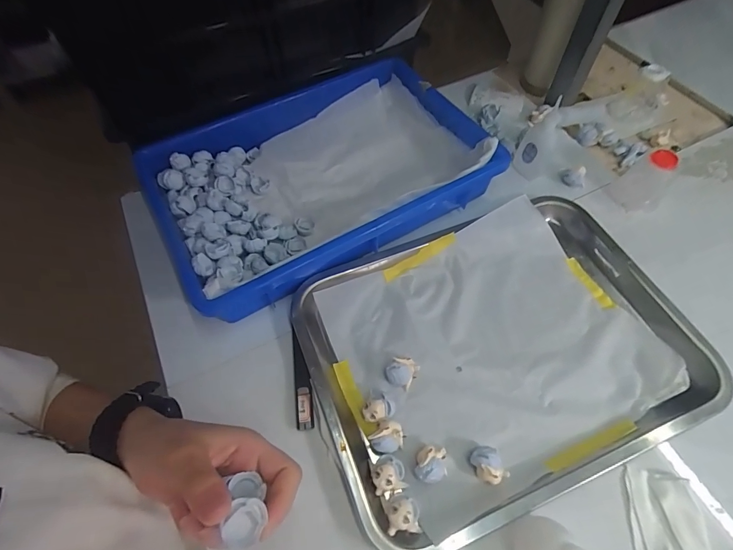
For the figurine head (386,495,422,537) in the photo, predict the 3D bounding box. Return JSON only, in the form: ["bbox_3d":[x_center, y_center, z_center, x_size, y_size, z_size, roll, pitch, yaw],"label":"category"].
[{"bbox_3d":[0.028,0.184,0.296,0.025,0.022,0.025,-6,57,-2],"label":"figurine head"}]

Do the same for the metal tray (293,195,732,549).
[{"bbox_3d":[0.126,0.062,0.370,0.346,0.024,0.255,-20,59,-11],"label":"metal tray"}]

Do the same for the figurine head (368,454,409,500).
[{"bbox_3d":[0.017,0.161,0.310,0.026,0.023,0.027,-13,58,-7],"label":"figurine head"}]

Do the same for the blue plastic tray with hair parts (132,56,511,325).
[{"bbox_3d":[-0.051,-0.120,0.462,0.370,0.060,0.251,-29,61,-16],"label":"blue plastic tray with hair parts"}]

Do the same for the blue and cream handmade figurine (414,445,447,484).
[{"bbox_3d":[0.052,0.155,0.315,0.024,0.024,0.026,-1,57,1],"label":"blue and cream handmade figurine"}]

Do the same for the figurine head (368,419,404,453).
[{"bbox_3d":[0.018,0.138,0.324,0.023,0.026,0.026,36,65,22],"label":"figurine head"}]

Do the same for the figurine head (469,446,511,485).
[{"bbox_3d":[0.098,0.154,0.314,0.021,0.024,0.028,-25,60,-14],"label":"figurine head"}]

